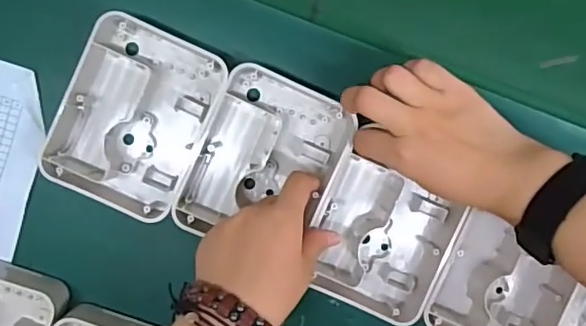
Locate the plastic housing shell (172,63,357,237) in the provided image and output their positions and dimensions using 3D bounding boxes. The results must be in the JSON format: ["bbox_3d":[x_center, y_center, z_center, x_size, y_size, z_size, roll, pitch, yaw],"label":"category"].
[{"bbox_3d":[-0.021,0.000,0.438,0.099,0.047,0.127,25,89,-4],"label":"plastic housing shell"}]

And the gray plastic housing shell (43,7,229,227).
[{"bbox_3d":[-0.114,-0.036,0.433,0.102,0.039,0.138,22,92,-4],"label":"gray plastic housing shell"}]

